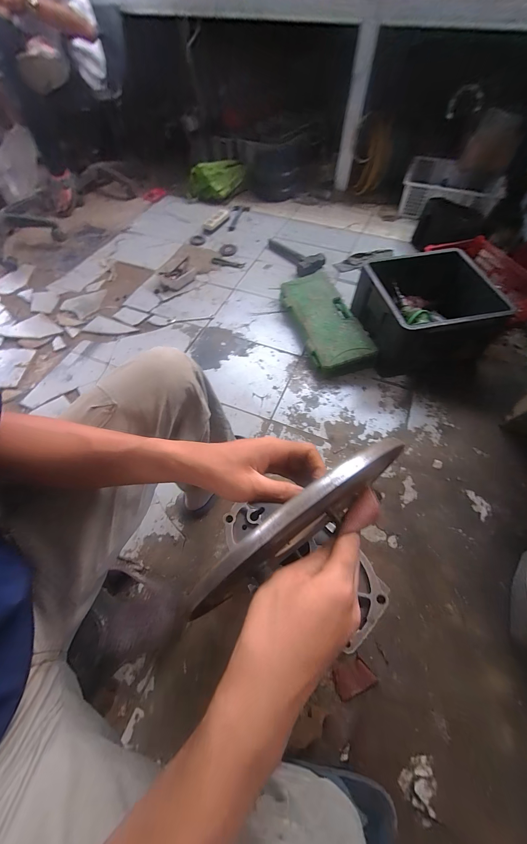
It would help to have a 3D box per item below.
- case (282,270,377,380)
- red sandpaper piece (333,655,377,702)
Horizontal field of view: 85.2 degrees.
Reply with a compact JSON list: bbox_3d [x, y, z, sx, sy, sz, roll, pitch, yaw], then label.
[{"bbox_3d":[0.225,-0.389,1.098,0.204,0.096,0.492,-15,60,-8],"label":"case"},{"bbox_3d":[0.184,0.520,0.587,0.079,0.010,0.061,-18,60,-10],"label":"red sandpaper piece"}]

